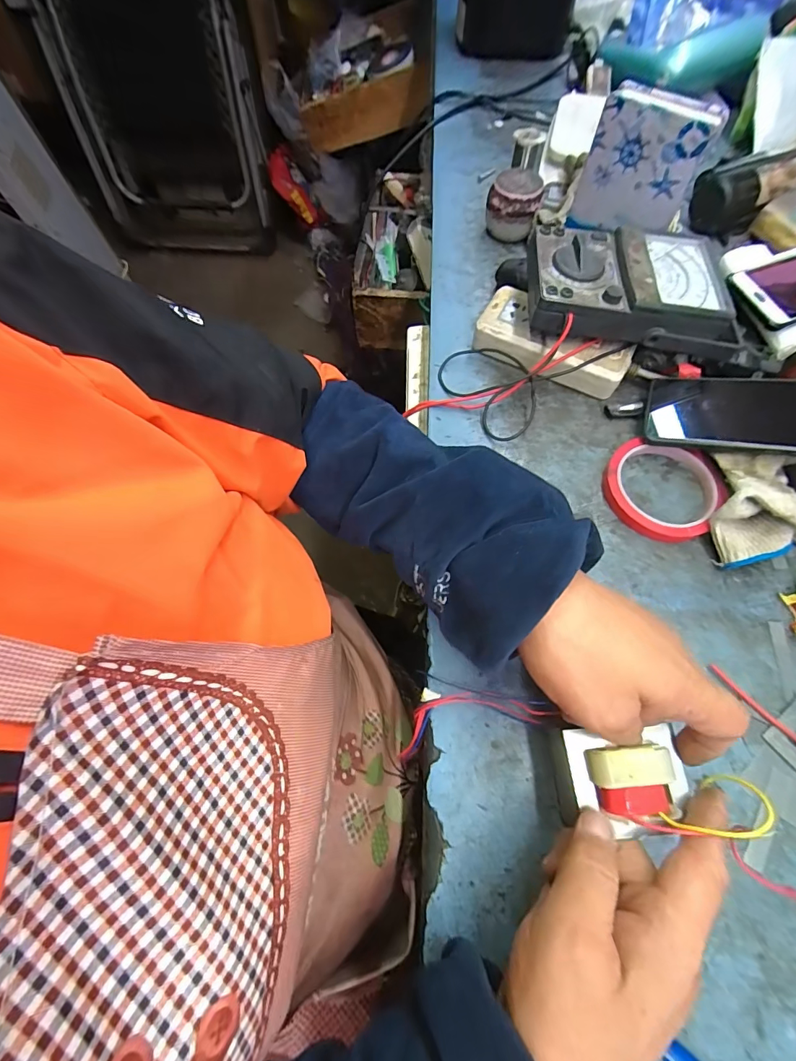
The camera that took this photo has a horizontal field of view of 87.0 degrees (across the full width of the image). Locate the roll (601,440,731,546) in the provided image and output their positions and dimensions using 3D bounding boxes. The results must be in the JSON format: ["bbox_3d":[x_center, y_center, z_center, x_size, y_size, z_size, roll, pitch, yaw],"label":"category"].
[{"bbox_3d":[0.229,-0.040,0.364,0.091,0.018,0.093,-1,66,1],"label":"roll"}]

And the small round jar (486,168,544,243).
[{"bbox_3d":[0.135,-0.380,0.493,0.061,0.060,0.057,0,67,0],"label":"small round jar"}]

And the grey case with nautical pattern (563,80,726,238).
[{"bbox_3d":[0.228,-0.342,0.399,0.097,0.105,0.031,34,71,14],"label":"grey case with nautical pattern"}]

